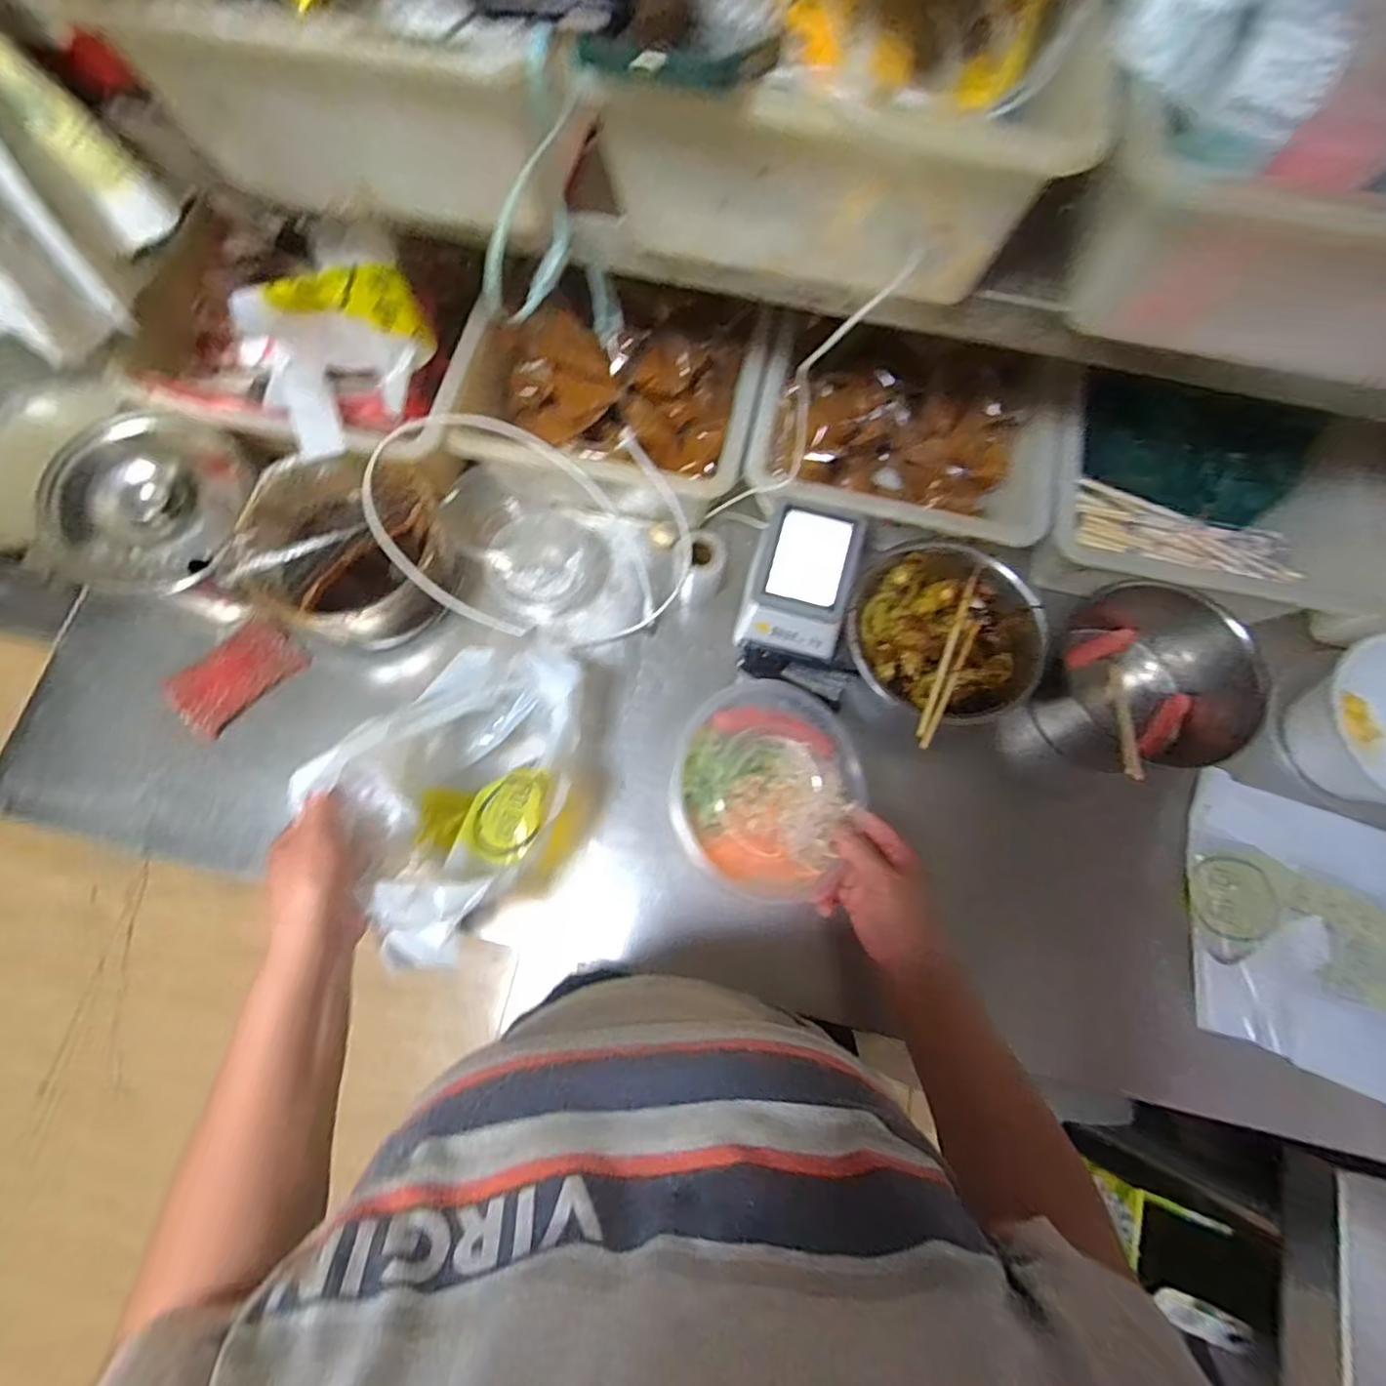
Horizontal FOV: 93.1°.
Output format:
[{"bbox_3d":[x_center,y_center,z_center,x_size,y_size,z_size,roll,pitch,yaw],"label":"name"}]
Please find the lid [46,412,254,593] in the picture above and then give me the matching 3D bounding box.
[{"bbox_3d":[-0.499,-0.175,0.606,0.174,0.043,0.164,0,74,-1],"label":"lid"}]

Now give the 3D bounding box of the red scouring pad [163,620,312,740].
[{"bbox_3d":[-0.452,-0.019,0.651,0.120,0.012,0.075,-43,79,-13],"label":"red scouring pad"}]

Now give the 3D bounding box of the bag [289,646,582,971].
[{"bbox_3d":[-0.177,0.072,0.542,0.152,0.154,0.223,33,75,8],"label":"bag"}]

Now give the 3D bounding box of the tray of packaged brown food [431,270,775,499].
[{"bbox_3d":[-0.080,-0.295,0.644,0.278,0.090,0.197,12,74,2],"label":"tray of packaged brown food"}]

